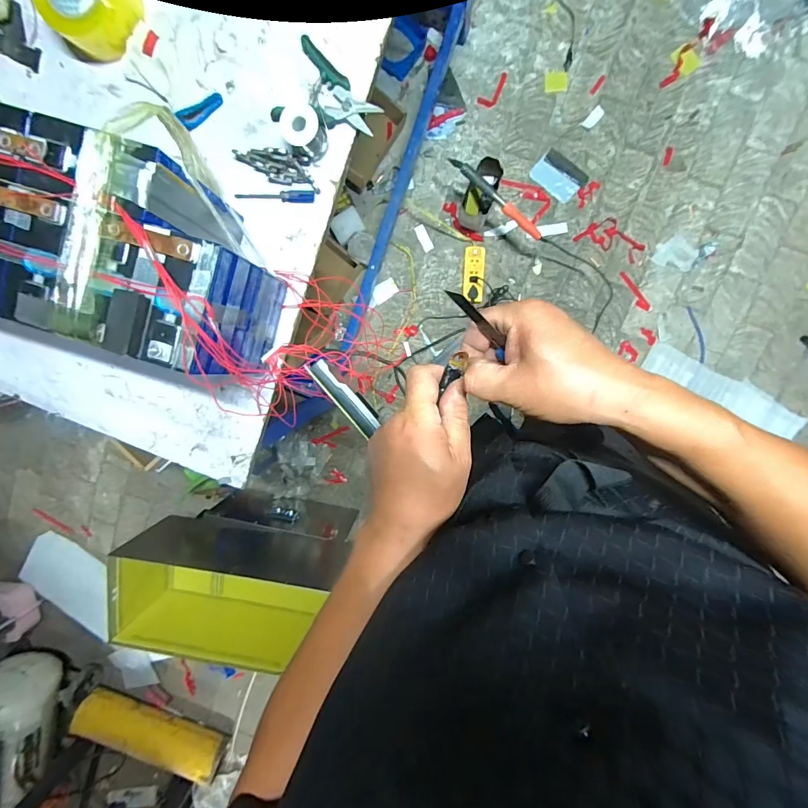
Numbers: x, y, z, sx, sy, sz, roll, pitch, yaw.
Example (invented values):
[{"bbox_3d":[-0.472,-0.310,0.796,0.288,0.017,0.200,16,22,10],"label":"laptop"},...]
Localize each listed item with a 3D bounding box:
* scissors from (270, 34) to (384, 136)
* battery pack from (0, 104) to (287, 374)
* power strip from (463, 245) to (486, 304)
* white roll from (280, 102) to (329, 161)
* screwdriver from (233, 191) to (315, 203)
[{"bbox_3d":[-0.123,-0.436,0.588,0.157,0.021,0.113,43,101,-2],"label":"scissors"},{"bbox_3d":[-0.434,-0.219,0.522,0.511,0.188,0.219,17,100,3],"label":"battery pack"},{"bbox_3d":[0.229,-0.419,1.303,0.069,0.033,0.175,2,99,5],"label":"power strip"},{"bbox_3d":[-0.142,-0.391,0.579,0.056,0.053,0.055,1,99,5],"label":"white roll"},{"bbox_3d":[-0.200,-0.320,0.623,0.124,0.011,0.015,1,99,5],"label":"screwdriver"}]

